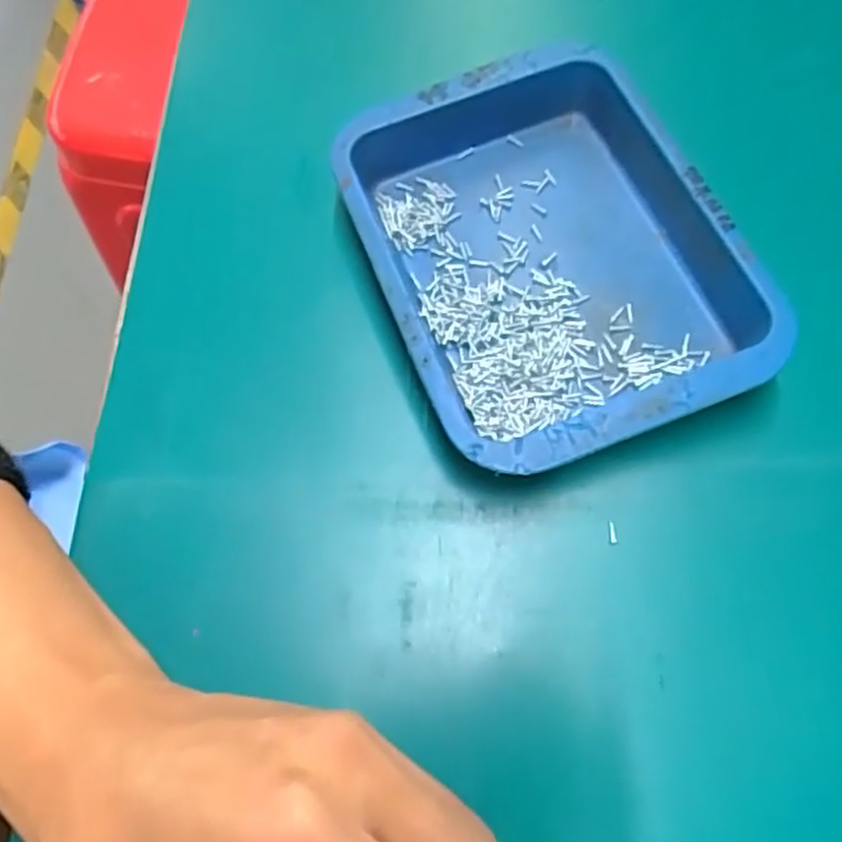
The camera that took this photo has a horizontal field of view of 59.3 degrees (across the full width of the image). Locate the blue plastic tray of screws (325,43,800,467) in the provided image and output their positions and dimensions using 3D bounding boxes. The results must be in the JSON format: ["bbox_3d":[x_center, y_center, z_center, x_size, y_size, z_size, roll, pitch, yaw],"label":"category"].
[{"bbox_3d":[0.045,-0.060,0.266,0.119,0.034,0.150,-21,69,-7],"label":"blue plastic tray of screws"}]

